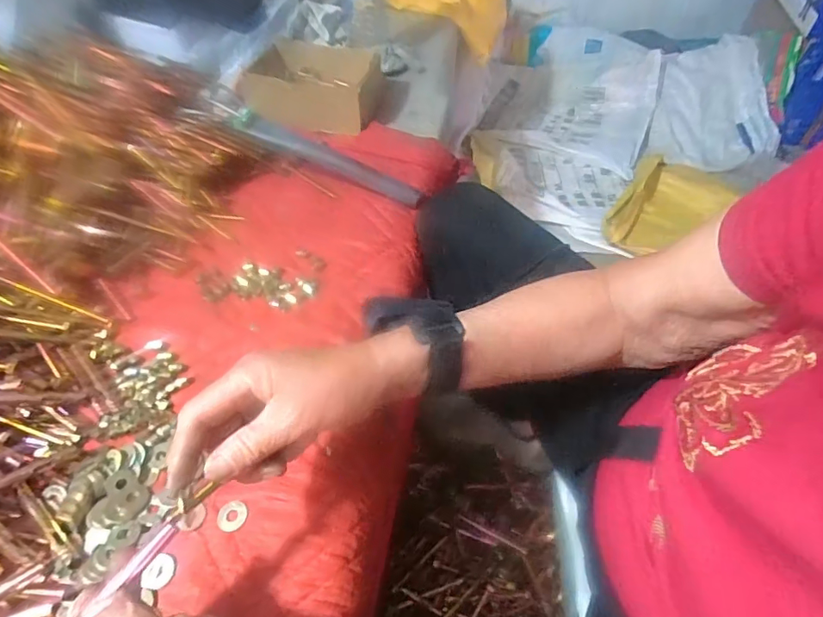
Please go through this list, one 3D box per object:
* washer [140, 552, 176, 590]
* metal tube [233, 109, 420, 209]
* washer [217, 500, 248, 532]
[{"bbox_3d":[-0.175,0.182,0.334,0.019,0.004,0.022,16,51,12],"label":"washer"},{"bbox_3d":[-0.099,-0.180,0.584,0.231,0.026,0.023,23,51,-8],"label":"metal tube"},{"bbox_3d":[-0.133,0.153,0.357,0.021,0.004,0.021,0,50,-1],"label":"washer"}]

